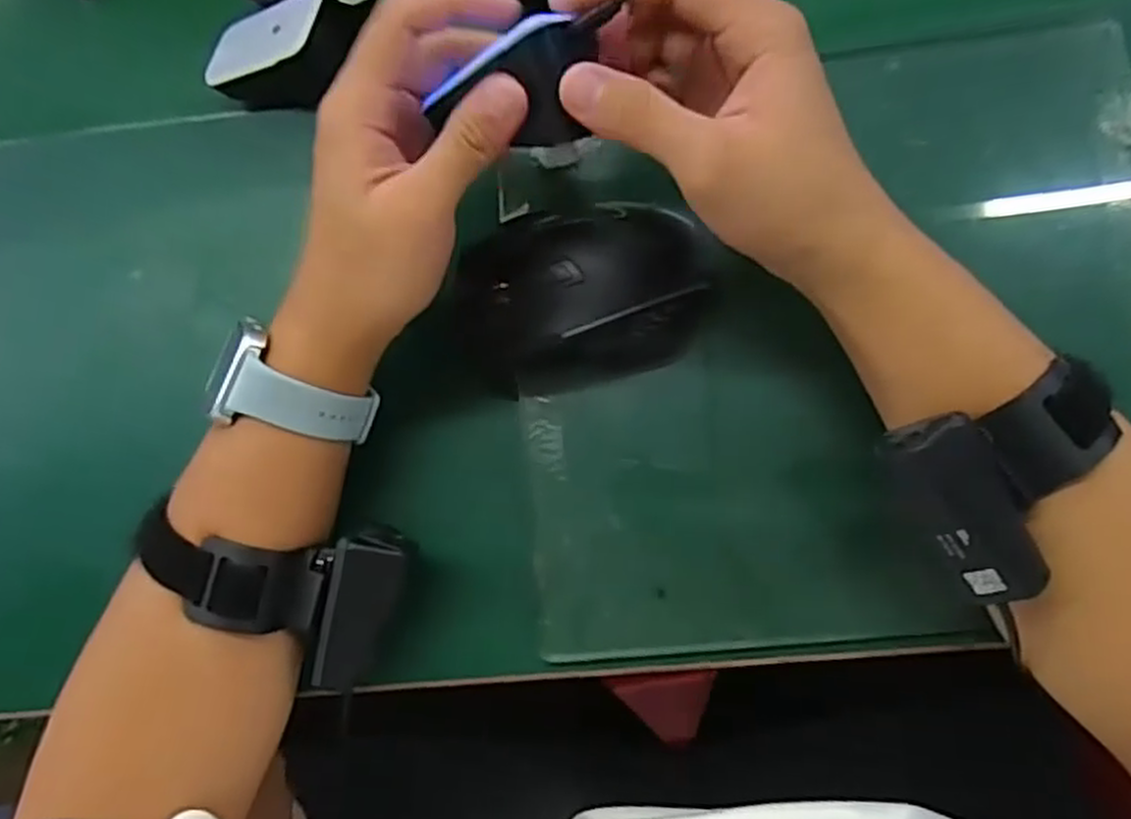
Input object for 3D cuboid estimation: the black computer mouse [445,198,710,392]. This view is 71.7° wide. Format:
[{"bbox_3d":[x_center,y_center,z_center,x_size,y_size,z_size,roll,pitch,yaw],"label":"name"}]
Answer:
[{"bbox_3d":[0.007,-0.057,0.363,0.118,0.042,0.086,-20,82,3],"label":"black computer mouse"}]

